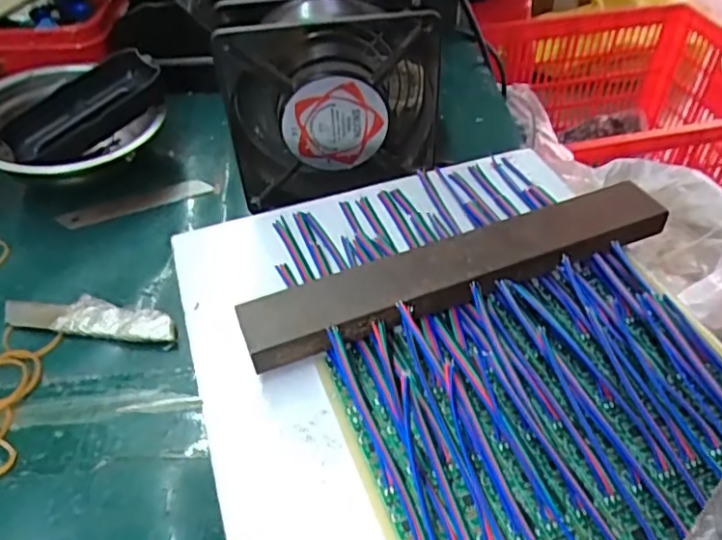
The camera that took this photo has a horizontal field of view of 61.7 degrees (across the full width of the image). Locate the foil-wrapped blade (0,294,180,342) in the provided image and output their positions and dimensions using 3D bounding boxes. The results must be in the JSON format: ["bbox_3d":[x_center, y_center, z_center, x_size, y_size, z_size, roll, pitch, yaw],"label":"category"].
[{"bbox_3d":[-0.147,0.026,0.325,0.098,0.008,0.020,7,46,8],"label":"foil-wrapped blade"}]

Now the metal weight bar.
[{"bbox_3d":[0.048,0.000,0.284,0.206,0.022,0.035,-18,48,-15],"label":"metal weight bar"}]

